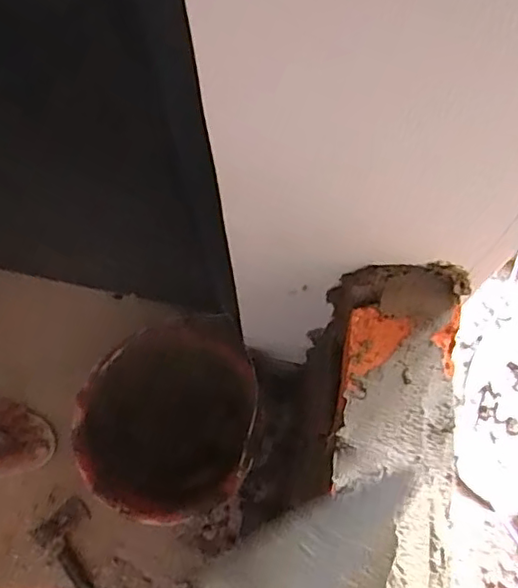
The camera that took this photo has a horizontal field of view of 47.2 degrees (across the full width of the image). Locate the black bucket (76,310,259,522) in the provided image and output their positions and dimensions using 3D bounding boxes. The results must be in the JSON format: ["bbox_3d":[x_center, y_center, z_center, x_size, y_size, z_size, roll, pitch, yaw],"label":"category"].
[{"bbox_3d":[-0.133,0.179,0.830,0.249,0.154,0.251,0,71,1],"label":"black bucket"}]

